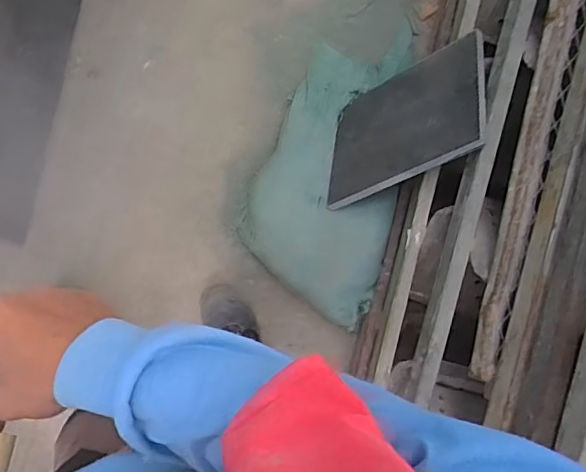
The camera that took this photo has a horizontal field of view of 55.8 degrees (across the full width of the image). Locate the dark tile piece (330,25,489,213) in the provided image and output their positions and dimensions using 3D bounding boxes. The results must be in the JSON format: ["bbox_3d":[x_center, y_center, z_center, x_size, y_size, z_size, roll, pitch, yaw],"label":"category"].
[{"bbox_3d":[0.215,-0.224,1.111,0.018,0.360,0.285,27,58,-33],"label":"dark tile piece"}]

